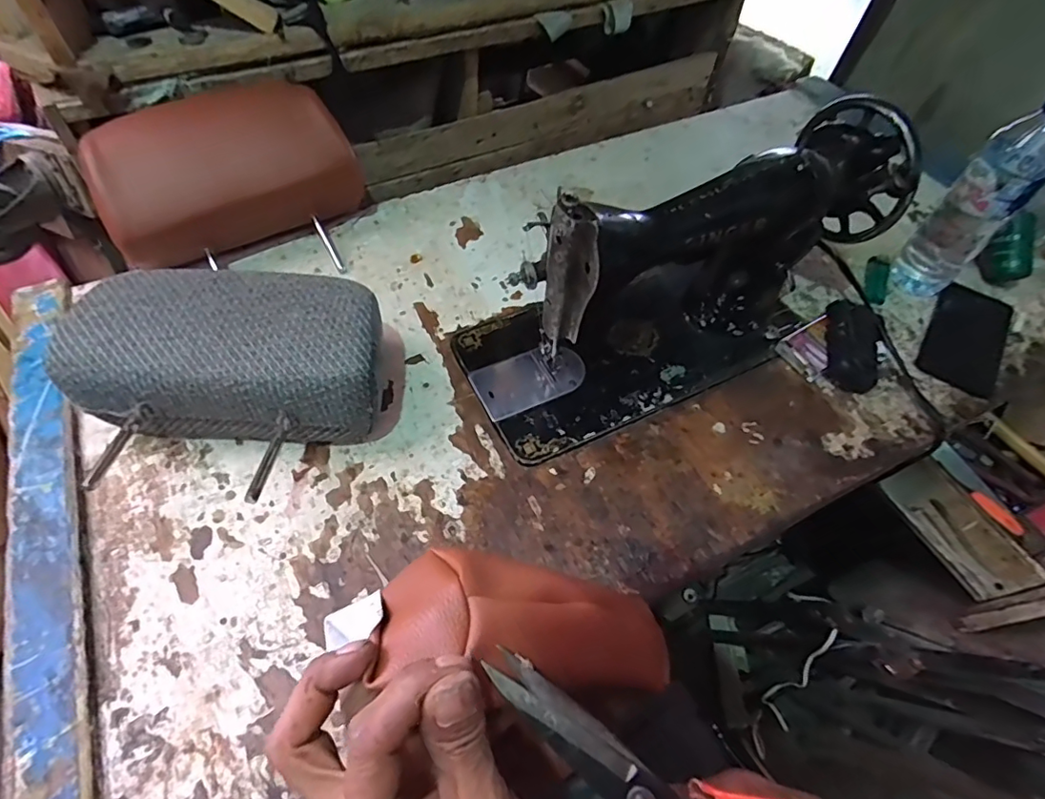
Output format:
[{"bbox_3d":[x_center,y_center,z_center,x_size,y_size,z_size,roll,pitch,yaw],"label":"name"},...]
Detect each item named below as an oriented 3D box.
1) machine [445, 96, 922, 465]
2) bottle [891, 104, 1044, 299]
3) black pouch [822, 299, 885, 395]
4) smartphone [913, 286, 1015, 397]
[{"bbox_3d":[0.144,-0.125,0.511,0.411,0.195,0.170,-21,62,-18],"label":"machine"},{"bbox_3d":[0.482,-0.208,0.560,0.068,0.219,0.067,-33,66,-24],"label":"bottle"},{"bbox_3d":[0.353,-0.057,0.569,0.064,0.034,0.098,19,58,6],"label":"black pouch"},{"bbox_3d":[0.514,-0.077,0.617,0.083,0.013,0.174,31,60,14],"label":"smartphone"}]

